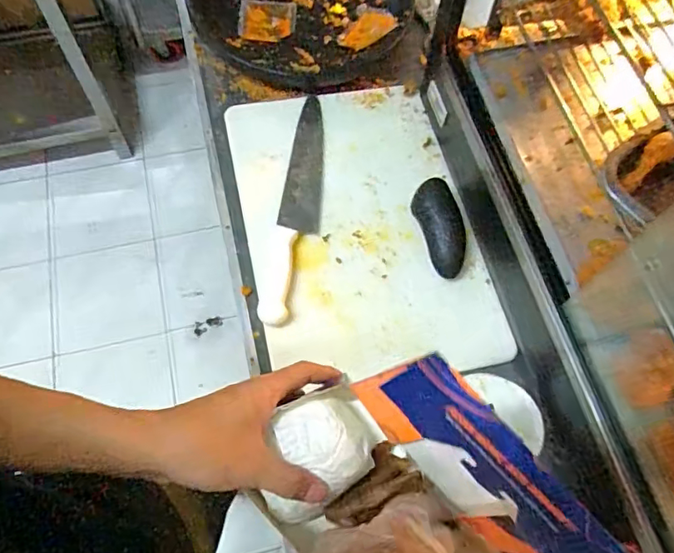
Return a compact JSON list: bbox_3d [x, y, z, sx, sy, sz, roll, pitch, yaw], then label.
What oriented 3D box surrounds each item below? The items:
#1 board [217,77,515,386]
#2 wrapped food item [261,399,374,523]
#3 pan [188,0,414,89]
[{"bbox_3d":[0.027,-0.079,0.728,0.302,0.029,0.456,-11,66,-7],"label":"board"},{"bbox_3d":[-0.021,0.131,0.397,0.085,0.036,0.072,-35,71,-16],"label":"wrapped food item"},{"bbox_3d":[-0.056,-0.453,0.865,0.350,0.074,0.338,-25,69,-13],"label":"pan"}]

